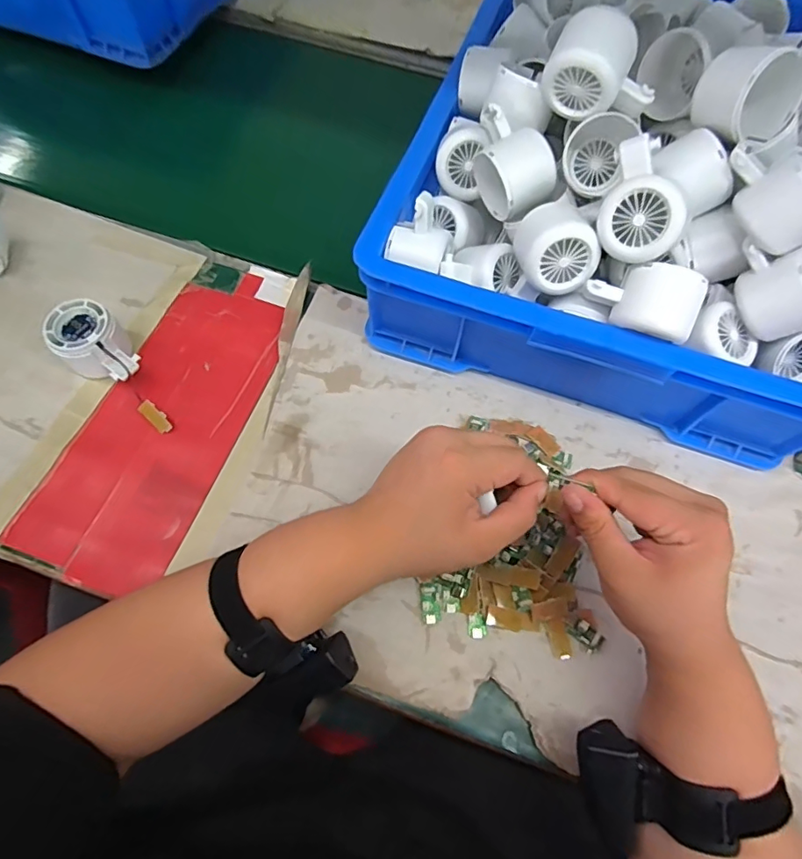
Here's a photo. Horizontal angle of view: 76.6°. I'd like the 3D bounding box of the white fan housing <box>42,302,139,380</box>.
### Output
[{"bbox_3d":[-0.278,-0.074,0.467,0.075,0.055,0.056,38,71,13],"label":"white fan housing"}]

